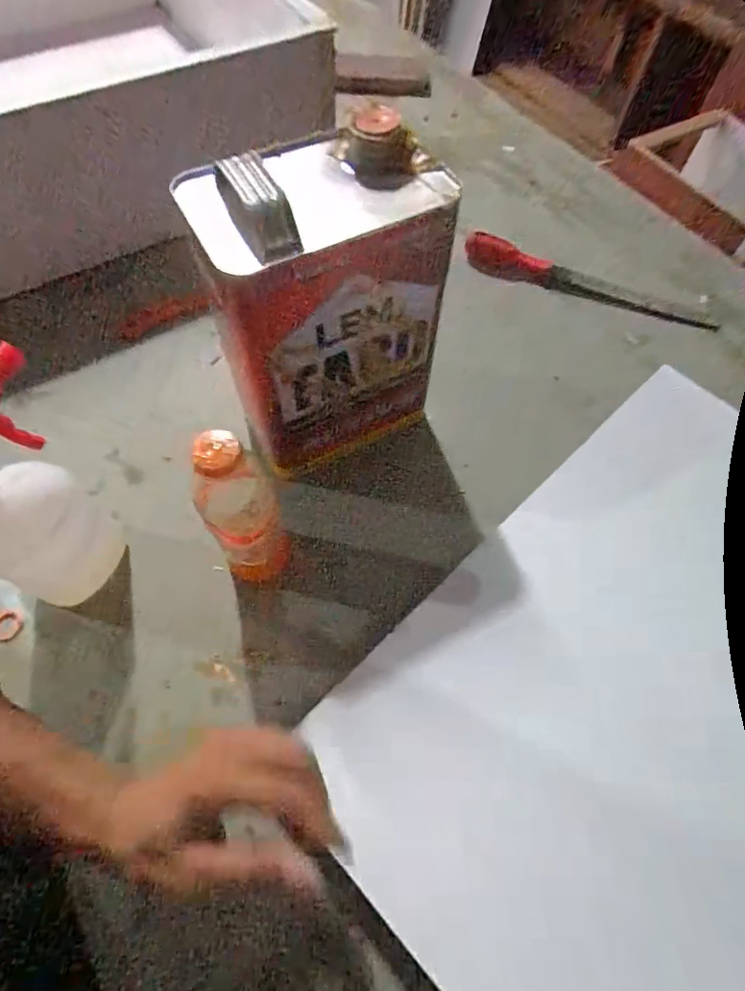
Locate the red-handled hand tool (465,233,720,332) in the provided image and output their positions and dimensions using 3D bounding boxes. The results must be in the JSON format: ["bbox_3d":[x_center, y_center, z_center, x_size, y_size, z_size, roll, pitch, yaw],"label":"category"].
[{"bbox_3d":[0.256,-0.256,0.645,0.300,0.042,0.022,22,64,9],"label":"red-handled hand tool"}]

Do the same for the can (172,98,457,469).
[{"bbox_3d":[-0.037,-0.141,0.446,0.168,0.260,0.114,-27,67,-15],"label":"can"}]

